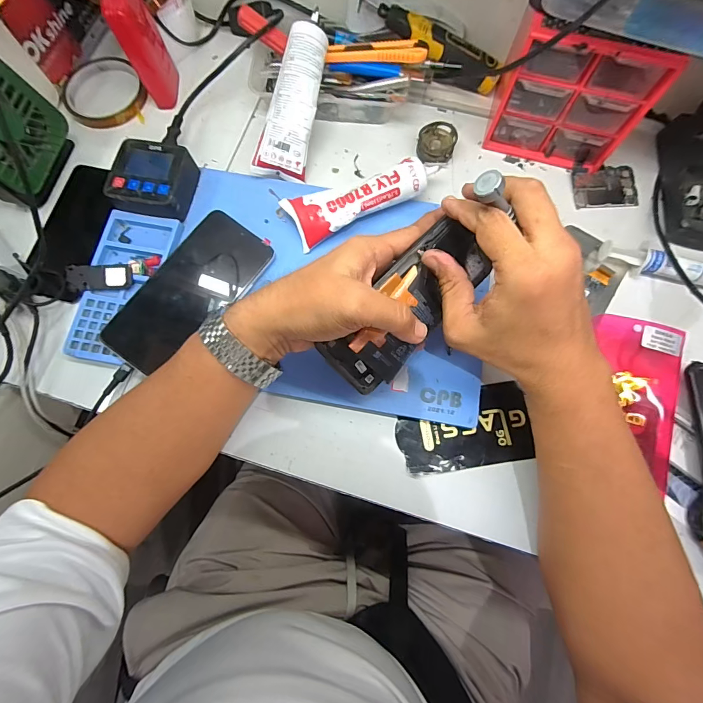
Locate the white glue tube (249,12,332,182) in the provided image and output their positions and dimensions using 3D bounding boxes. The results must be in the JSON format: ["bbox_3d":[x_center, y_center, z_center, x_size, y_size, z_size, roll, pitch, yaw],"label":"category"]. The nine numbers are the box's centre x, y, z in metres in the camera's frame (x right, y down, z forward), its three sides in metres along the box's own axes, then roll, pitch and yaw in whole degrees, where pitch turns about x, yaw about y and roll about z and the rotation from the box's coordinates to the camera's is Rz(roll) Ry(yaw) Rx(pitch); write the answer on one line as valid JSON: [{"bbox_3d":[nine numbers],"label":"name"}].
[{"bbox_3d":[-0.055,-0.250,0.372,0.044,0.028,0.148,18,102,4],"label":"white glue tube"}]

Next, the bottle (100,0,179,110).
[{"bbox_3d":[-0.212,-0.314,0.377,0.040,0.102,0.054,-23,76,-7],"label":"bottle"}]

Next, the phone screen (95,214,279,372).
[{"bbox_3d":[-0.148,-0.054,0.345,0.073,0.007,0.160,36,80,-2],"label":"phone screen"}]

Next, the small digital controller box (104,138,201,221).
[{"bbox_3d":[-0.196,-0.165,0.371,0.068,0.034,0.075,11,75,2],"label":"small digital controller box"}]

